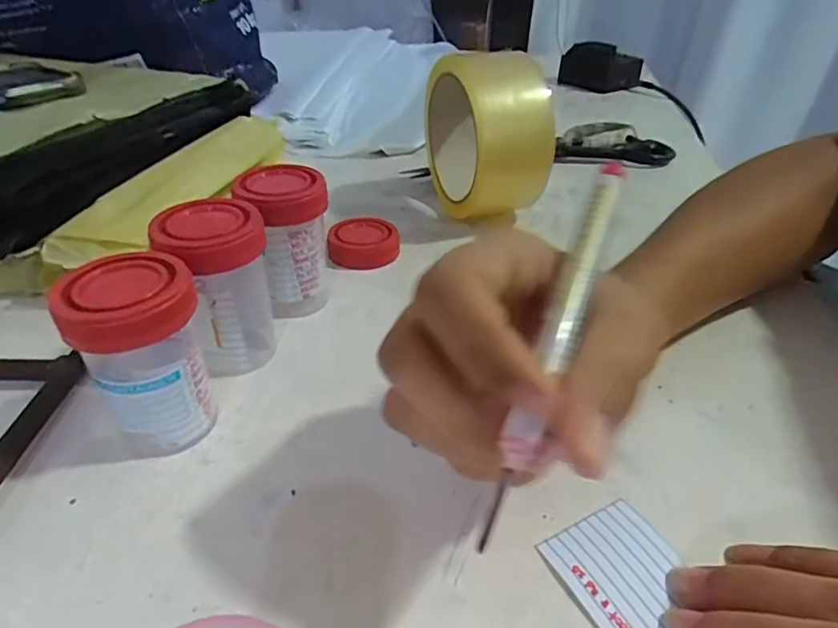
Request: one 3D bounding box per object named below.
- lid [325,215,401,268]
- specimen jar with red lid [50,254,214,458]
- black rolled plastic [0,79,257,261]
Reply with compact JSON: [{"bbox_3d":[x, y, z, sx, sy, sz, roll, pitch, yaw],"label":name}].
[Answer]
[{"bbox_3d":[-0.033,-0.044,0.327,0.041,0.016,0.034,3,36,0],"label":"lid"},{"bbox_3d":[-0.098,0.017,0.195,0.040,0.069,0.037,2,36,-1],"label":"specimen jar with red lid"},{"bbox_3d":[-0.166,-0.105,0.328,0.021,0.040,0.237,12,37,13],"label":"black rolled plastic"}]

